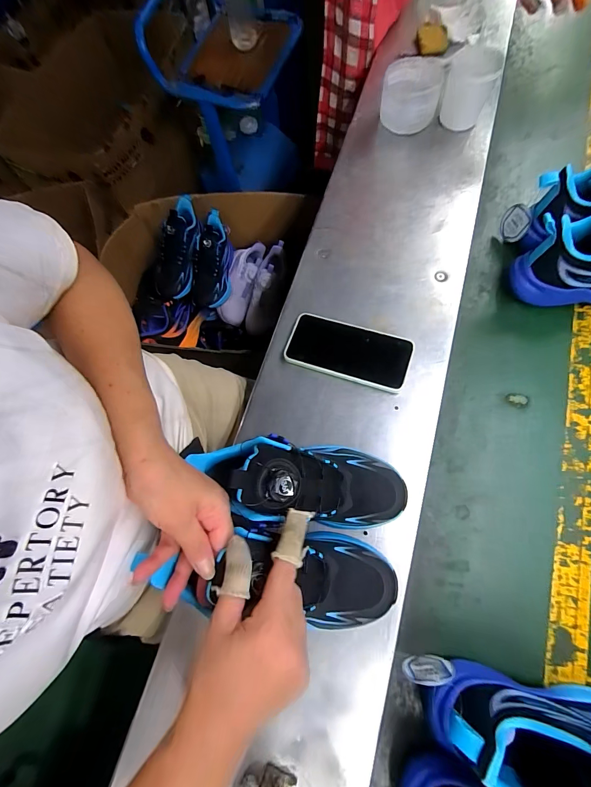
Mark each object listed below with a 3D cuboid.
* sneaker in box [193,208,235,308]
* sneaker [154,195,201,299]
[{"bbox_3d":[-0.202,-0.331,0.853,0.083,0.119,0.227,8,97,5],"label":"sneaker in box"},{"bbox_3d":[-0.282,-0.345,0.803,0.084,0.093,0.227,16,101,8],"label":"sneaker"}]

